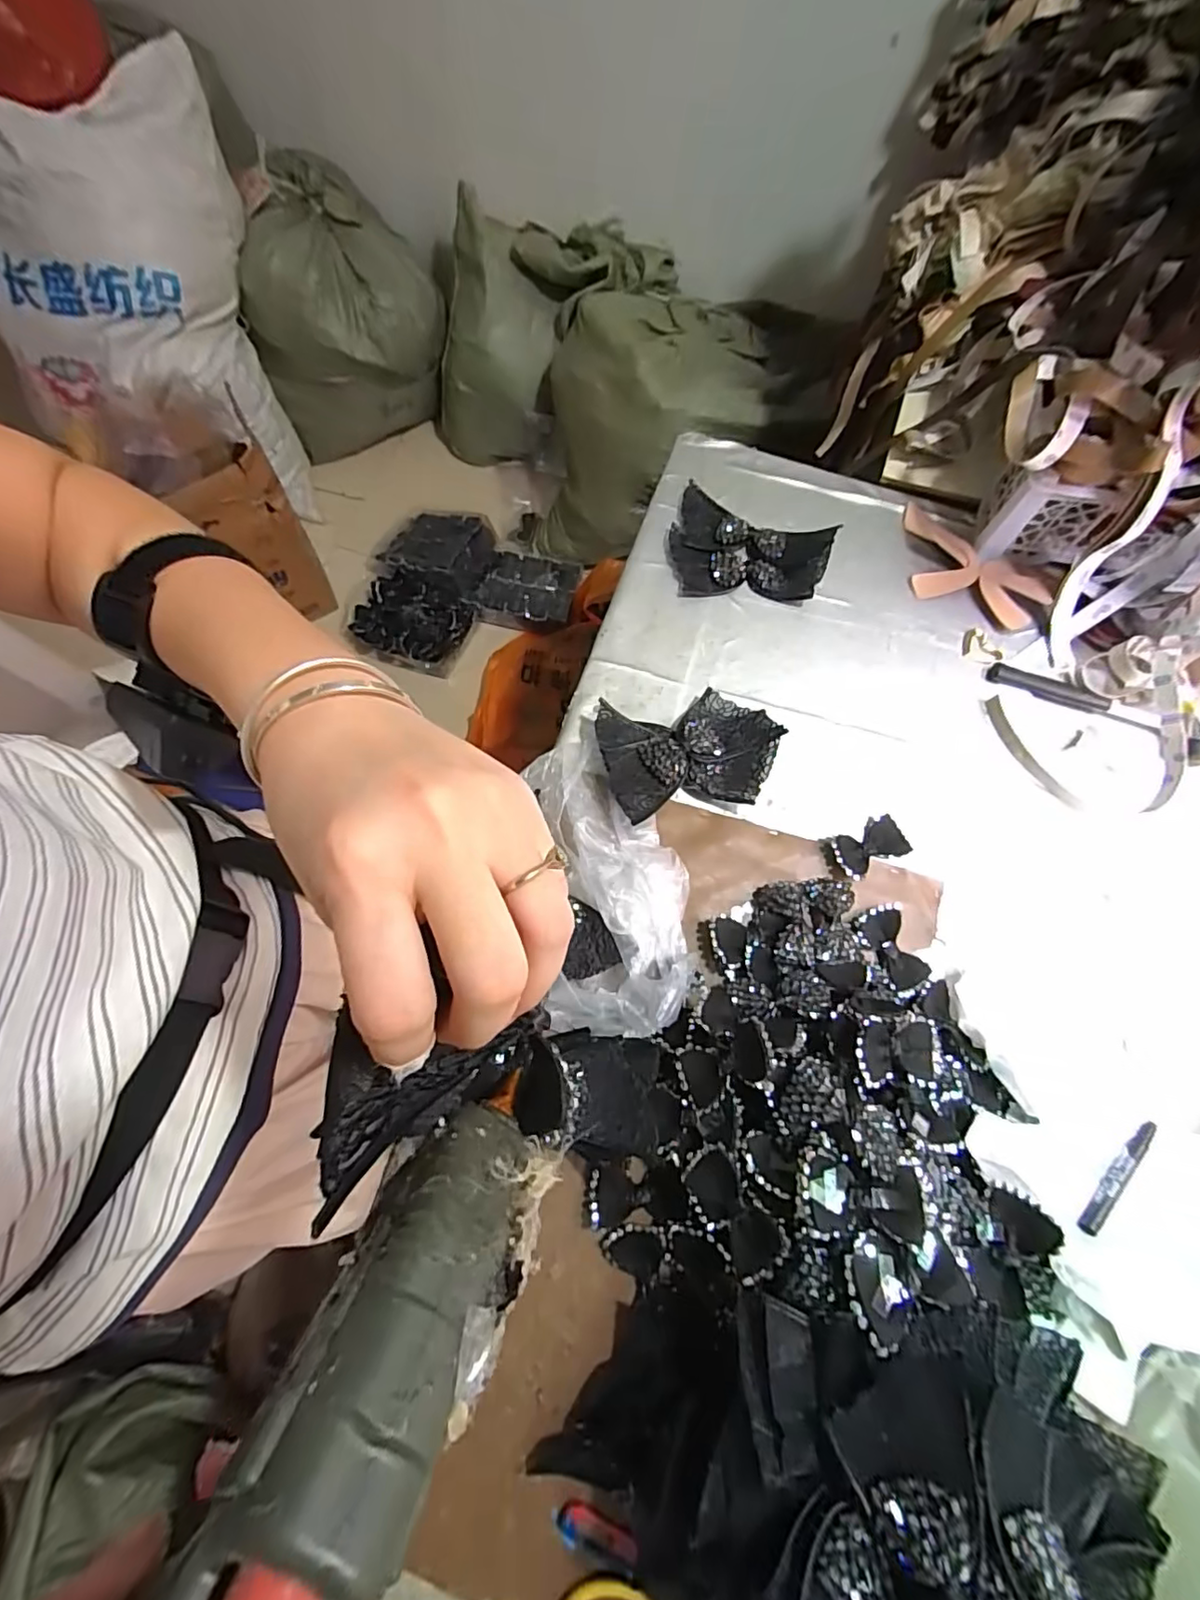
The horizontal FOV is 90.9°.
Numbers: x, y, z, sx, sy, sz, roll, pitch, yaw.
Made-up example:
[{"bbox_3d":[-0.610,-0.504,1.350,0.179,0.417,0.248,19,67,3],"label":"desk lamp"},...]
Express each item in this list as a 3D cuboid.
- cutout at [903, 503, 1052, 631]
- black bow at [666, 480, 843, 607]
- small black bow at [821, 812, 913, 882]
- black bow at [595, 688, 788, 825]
[{"bbox_3d":[0.468,-0.296,0.763,0.206,0.025,0.113,39,75,10],"label":"cutout"},{"bbox_3d":[0.188,-0.319,0.766,0.200,0.026,0.149,20,73,4],"label":"black bow"},{"bbox_3d":[0.294,0.052,0.651,0.087,0.021,0.051,-22,75,-8],"label":"small black bow"},{"bbox_3d":[0.104,-0.054,0.667,0.203,0.044,0.140,-12,73,-6],"label":"black bow"}]

